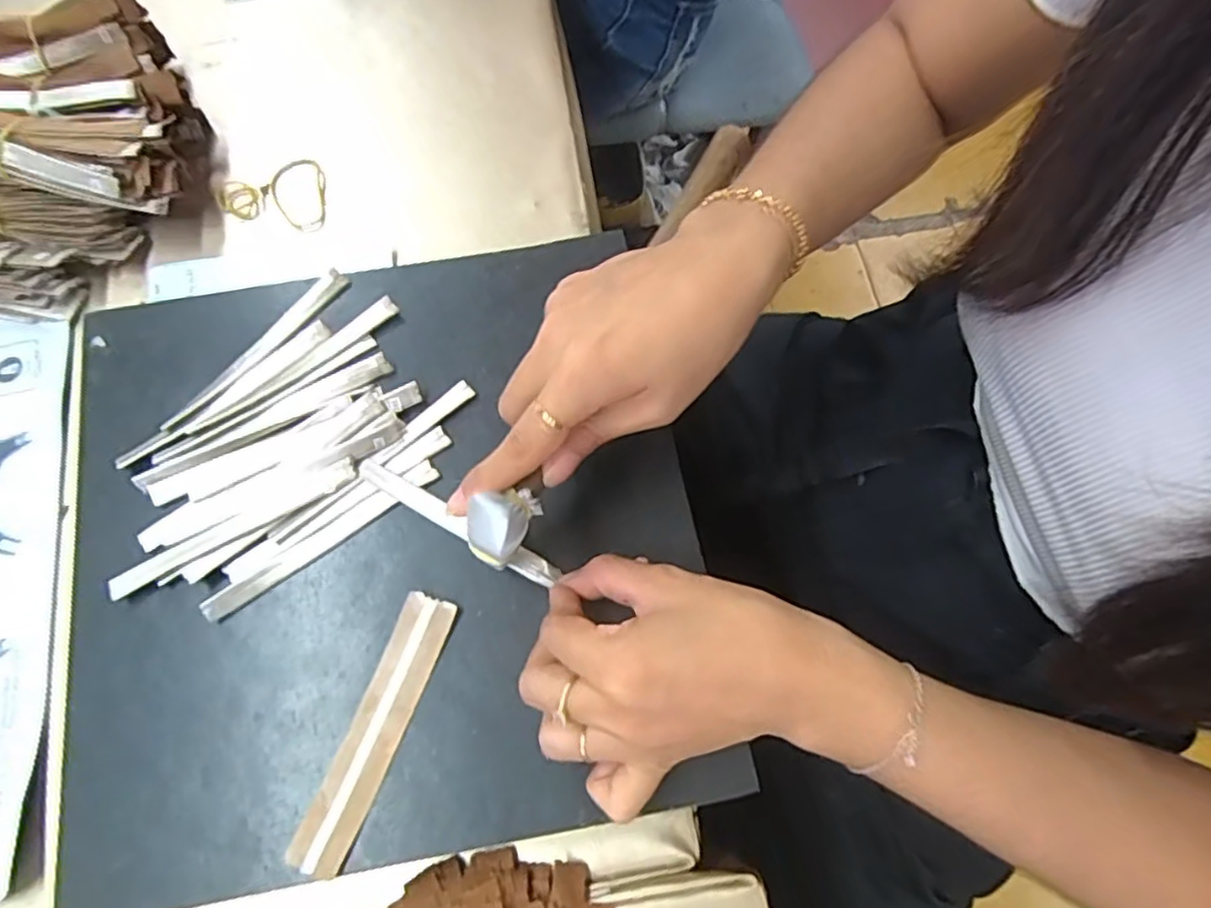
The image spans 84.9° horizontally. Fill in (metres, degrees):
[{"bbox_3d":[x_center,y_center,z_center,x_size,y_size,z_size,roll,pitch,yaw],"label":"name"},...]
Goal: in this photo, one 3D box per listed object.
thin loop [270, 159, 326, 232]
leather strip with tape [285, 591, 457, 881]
[{"bbox_3d":[-0.191,-0.164,0.417,0.034,0.004,0.054,-27,73,-10],"label":"thin loop"},{"bbox_3d":[-0.103,0.124,0.300,0.024,0.005,0.121,21,73,4],"label":"leather strip with tape"}]

